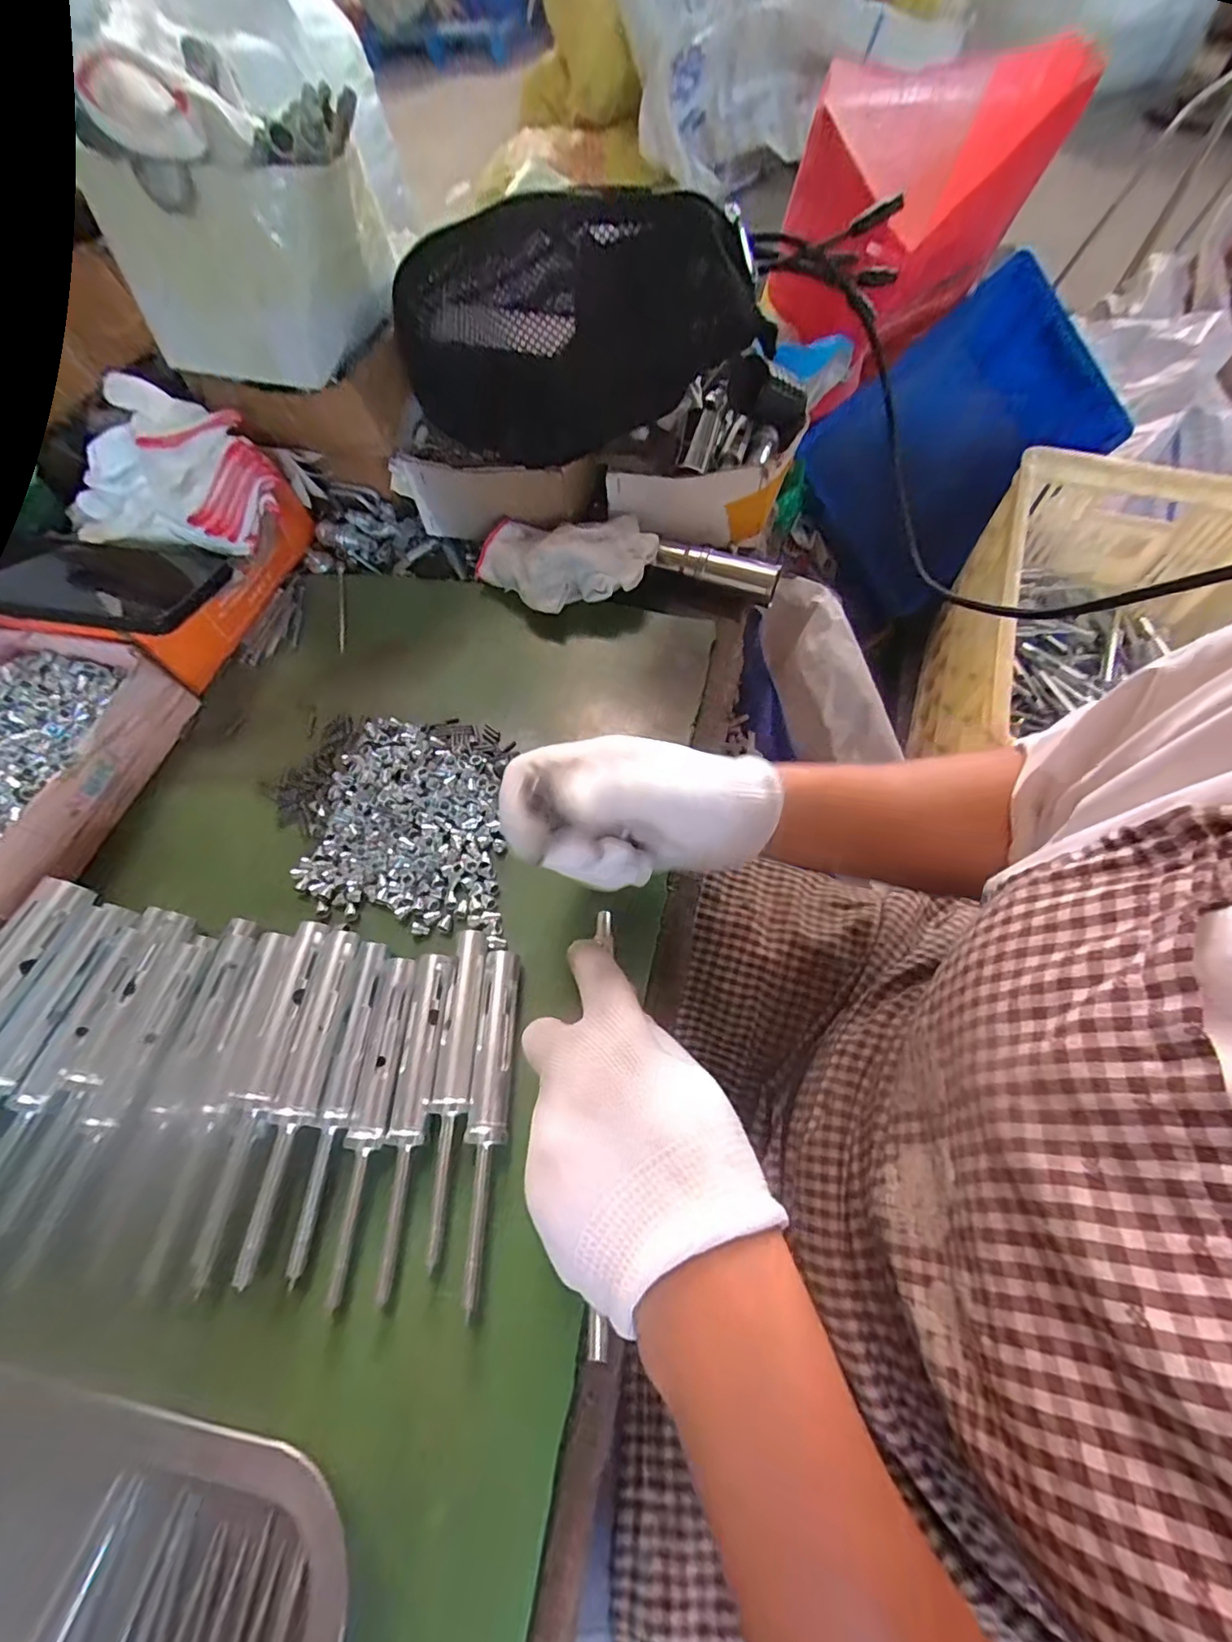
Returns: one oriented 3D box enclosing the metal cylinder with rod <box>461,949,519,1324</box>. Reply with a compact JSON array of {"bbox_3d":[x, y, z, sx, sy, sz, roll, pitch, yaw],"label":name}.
[{"bbox_3d":[-0.059,0.133,0.258,0.017,0.019,0.143,-2,63,1],"label":"metal cylinder with rod"}]

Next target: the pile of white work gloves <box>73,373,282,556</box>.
[{"bbox_3d":[-0.325,-0.244,0.388,0.152,0.062,0.105,28,67,16],"label":"pile of white work gloves"}]

